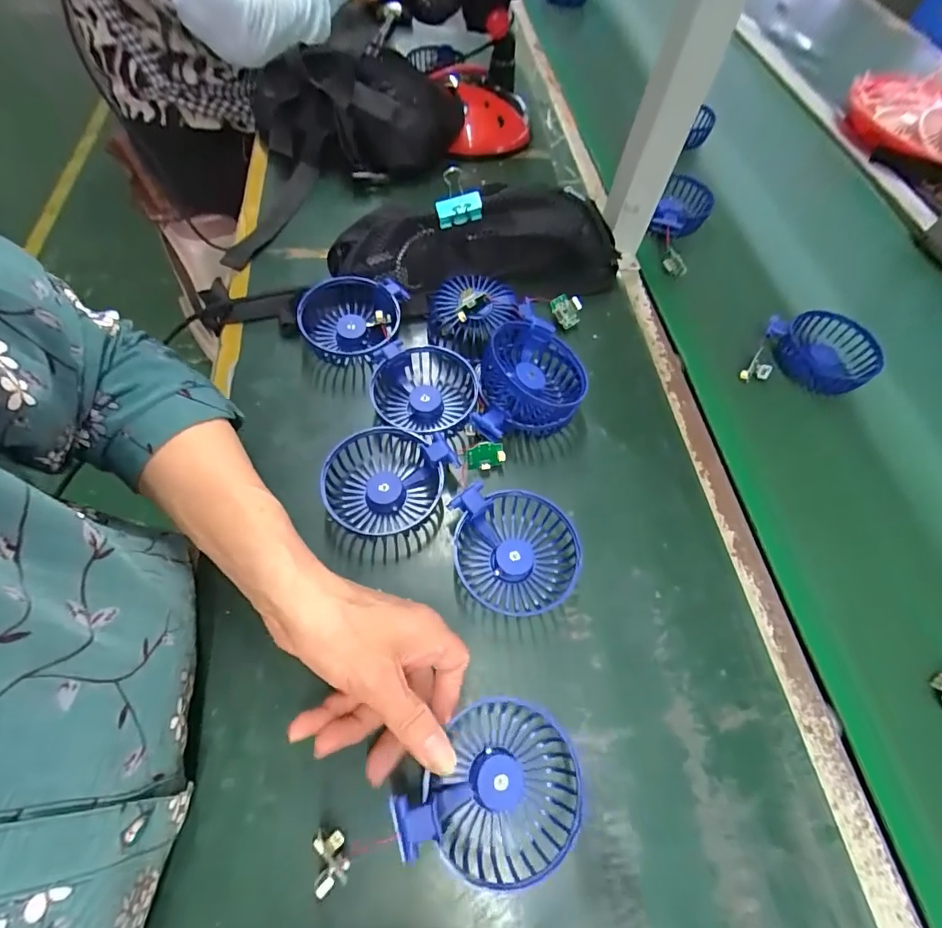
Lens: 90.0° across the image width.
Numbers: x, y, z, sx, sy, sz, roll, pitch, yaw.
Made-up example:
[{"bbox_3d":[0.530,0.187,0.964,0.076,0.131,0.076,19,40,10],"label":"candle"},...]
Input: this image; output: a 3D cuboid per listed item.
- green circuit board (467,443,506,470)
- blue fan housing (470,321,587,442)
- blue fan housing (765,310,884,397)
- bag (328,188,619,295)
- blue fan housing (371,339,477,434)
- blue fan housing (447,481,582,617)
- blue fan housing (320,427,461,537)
[{"bbox_3d":[0.012,-0.005,0.380,0.030,0.022,0.004,-8,27,-4],"label":"green circuit board"},{"bbox_3d":[0.051,-0.065,0.409,0.089,0.050,0.108,10,61,2],"label":"blue fan housing"},{"bbox_3d":[0.349,-0.108,0.466,0.100,0.030,0.088,-9,62,-8],"label":"blue fan housing"},{"bbox_3d":[0.007,-0.233,0.469,0.287,0.071,0.100,0,61,-4],"label":"bag"},{"bbox_3d":[-0.040,-0.066,0.414,0.091,0.036,0.092,1,61,-3],"label":"blue fan housing"},{"bbox_3d":[0.033,0.063,0.344,0.092,0.035,0.079,9,61,2],"label":"blue fan housing"},{"bbox_3d":[-0.067,0.010,0.366,0.077,0.034,0.093,41,66,18],"label":"blue fan housing"}]

